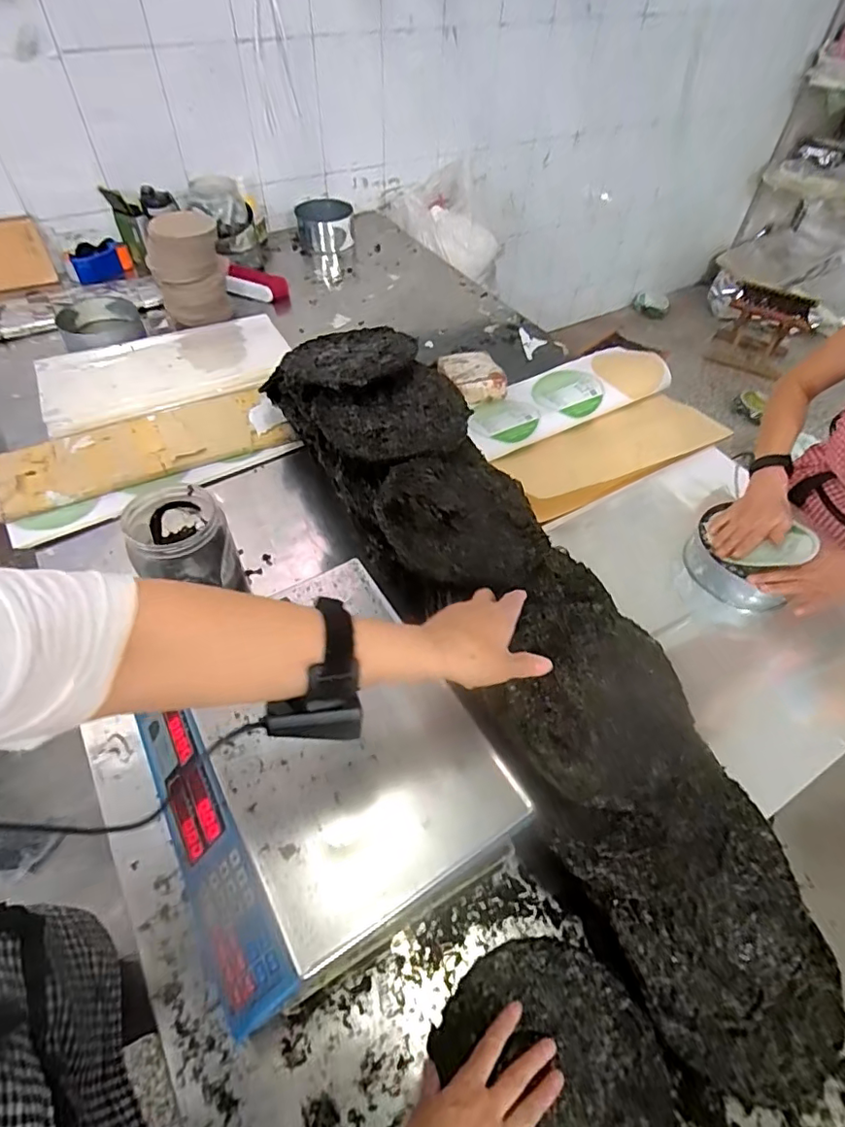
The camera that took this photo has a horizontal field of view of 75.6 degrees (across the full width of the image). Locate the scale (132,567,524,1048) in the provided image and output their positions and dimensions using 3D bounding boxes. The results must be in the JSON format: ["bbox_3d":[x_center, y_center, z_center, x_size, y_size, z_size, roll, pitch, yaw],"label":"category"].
[{"bbox_3d":[-0.111,0.201,0.535,0.300,0.110,0.318,-26,57,-20],"label":"scale"}]

